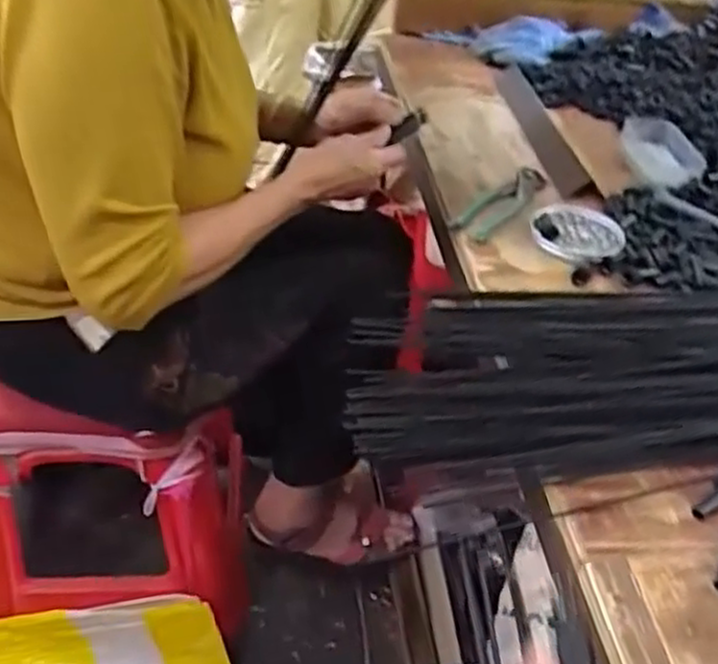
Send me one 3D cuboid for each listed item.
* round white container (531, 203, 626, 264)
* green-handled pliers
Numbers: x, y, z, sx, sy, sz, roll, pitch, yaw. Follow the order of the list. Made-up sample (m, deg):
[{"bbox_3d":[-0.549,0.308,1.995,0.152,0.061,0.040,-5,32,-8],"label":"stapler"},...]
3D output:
[{"bbox_3d":[0.218,-0.097,0.763,0.088,0.017,0.108,16,41,9],"label":"round white container"},{"bbox_3d":[0.146,-0.131,0.791,0.039,0.021,0.155,30,45,24],"label":"green-handled pliers"}]

